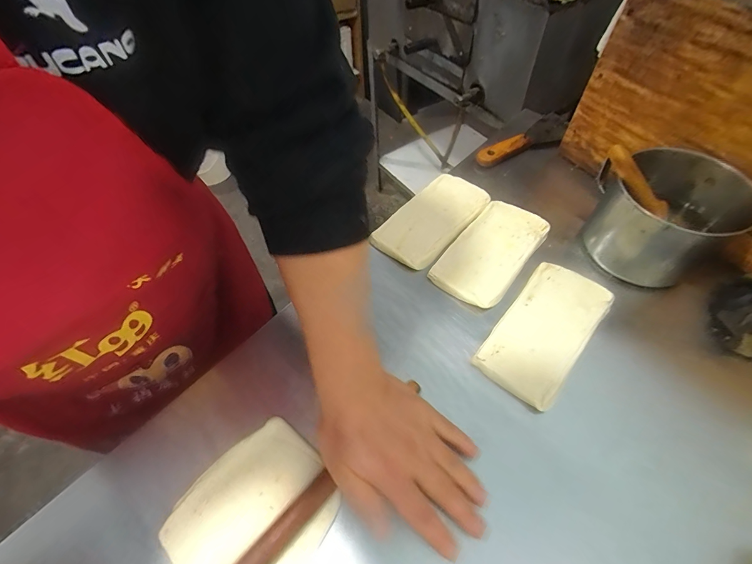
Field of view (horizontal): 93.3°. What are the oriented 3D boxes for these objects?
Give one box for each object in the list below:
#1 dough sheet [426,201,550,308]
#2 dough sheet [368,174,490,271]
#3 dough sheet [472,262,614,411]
[{"bbox_3d":[0.155,-0.041,0.478,0.090,0.016,0.173,34,64,23],"label":"dough sheet"},{"bbox_3d":[0.081,-0.093,0.512,0.096,0.009,0.180,36,65,24],"label":"dough sheet"},{"bbox_3d":[0.196,0.054,0.412,0.088,0.018,0.178,34,65,23],"label":"dough sheet"}]

